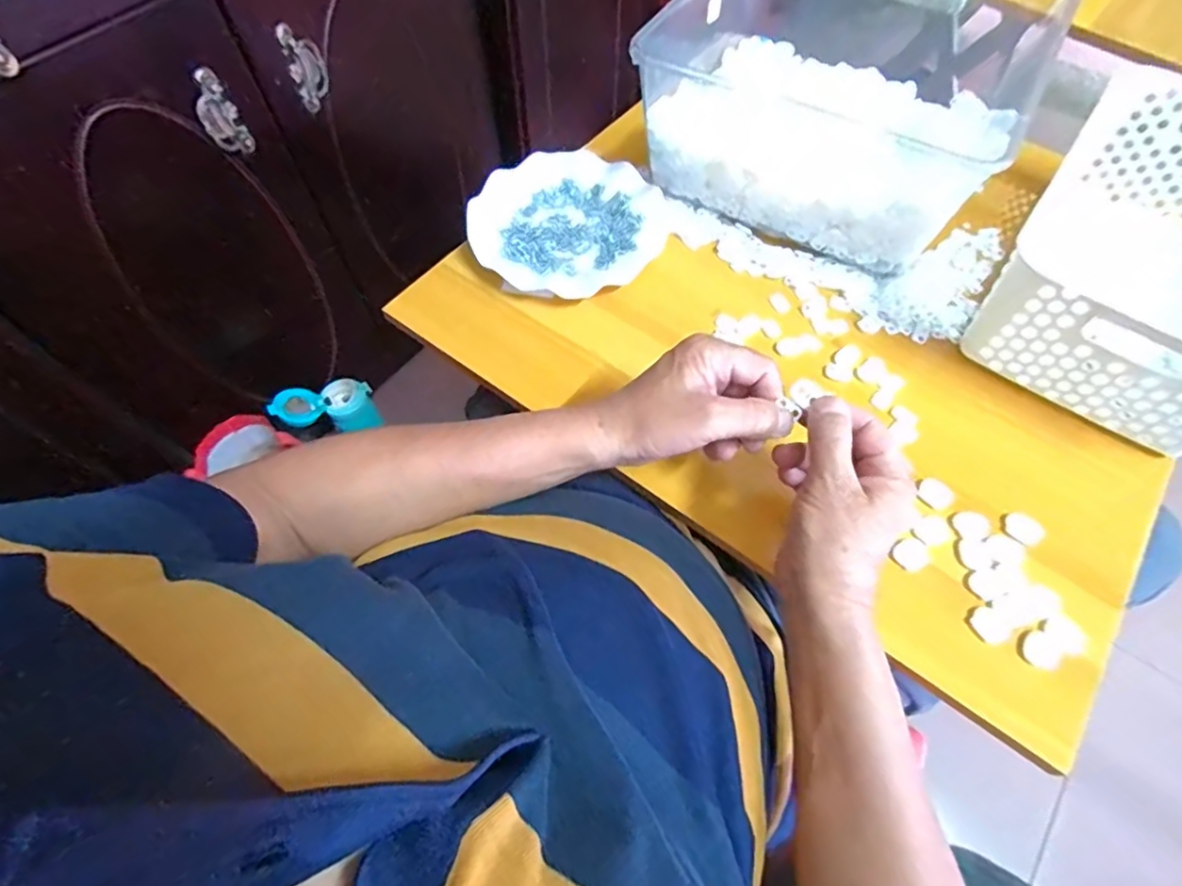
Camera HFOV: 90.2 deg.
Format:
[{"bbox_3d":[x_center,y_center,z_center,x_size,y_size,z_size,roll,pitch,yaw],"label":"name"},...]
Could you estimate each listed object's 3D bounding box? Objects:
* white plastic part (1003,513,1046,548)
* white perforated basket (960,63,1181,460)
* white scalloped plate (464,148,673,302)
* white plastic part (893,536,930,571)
[{"bbox_3d":[0.311,0.061,0.421,0.021,0.006,0.025,-27,64,-14],"label":"white plastic part"},{"bbox_3d":[0.468,-0.147,0.480,0.201,0.109,0.308,32,66,17],"label":"white perforated basket"},{"bbox_3d":[-0.019,-0.214,0.568,0.178,0.022,0.173,0,61,0],"label":"white scalloped plate"},{"bbox_3d":[0.227,0.080,0.418,0.024,0.009,0.021,-28,65,-15],"label":"white plastic part"}]

